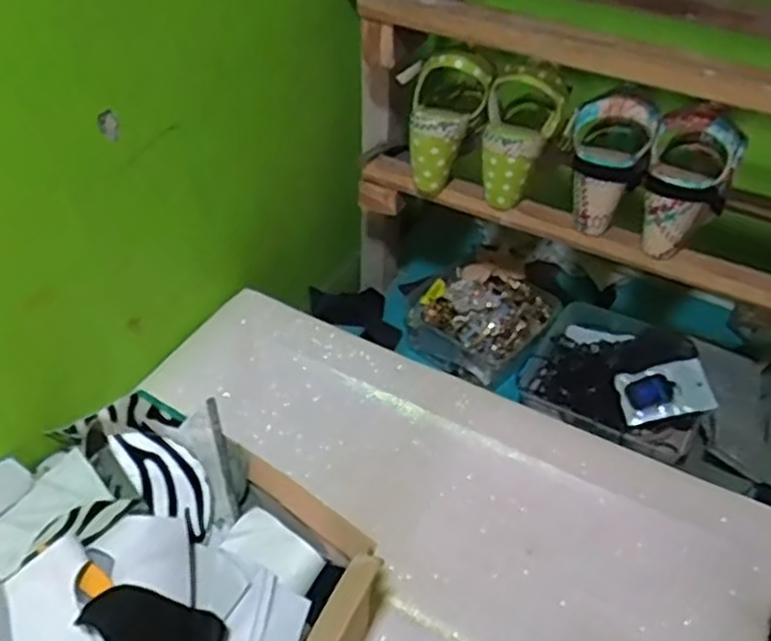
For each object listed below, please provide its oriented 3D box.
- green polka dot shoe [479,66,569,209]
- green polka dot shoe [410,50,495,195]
[{"bbox_3d":[0.143,-0.196,0.785,0.079,0.136,0.089,10,43,7],"label":"green polka dot shoe"},{"bbox_3d":[0.056,-0.213,0.801,0.077,0.151,0.063,32,27,28],"label":"green polka dot shoe"}]

